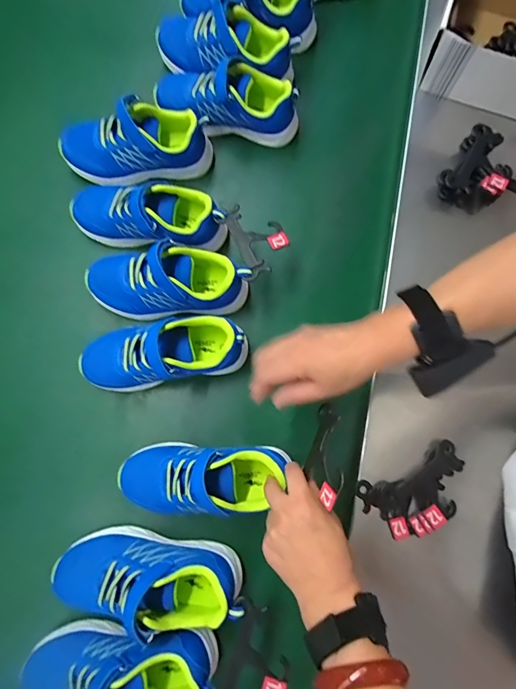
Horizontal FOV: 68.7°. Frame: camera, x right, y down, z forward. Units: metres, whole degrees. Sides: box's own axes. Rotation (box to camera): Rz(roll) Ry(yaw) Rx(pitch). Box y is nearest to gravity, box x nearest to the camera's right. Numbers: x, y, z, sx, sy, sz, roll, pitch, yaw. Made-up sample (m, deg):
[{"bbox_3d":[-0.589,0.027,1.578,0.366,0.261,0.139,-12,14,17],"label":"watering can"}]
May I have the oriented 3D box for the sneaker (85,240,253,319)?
[{"bbox_3d":[-0.116,-0.078,0.475,0.205,0.074,0.076,0,79,0],"label":"sneaker"}]

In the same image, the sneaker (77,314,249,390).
[{"bbox_3d":[-0.107,0.000,0.460,0.181,0.076,0.086,-12,79,-2],"label":"sneaker"}]

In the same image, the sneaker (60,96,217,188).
[{"bbox_3d":[-0.171,-0.273,0.526,0.208,0.079,0.085,-5,79,-1],"label":"sneaker"}]

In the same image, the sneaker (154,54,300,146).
[{"bbox_3d":[-0.045,-0.348,0.541,0.203,0.089,0.078,16,80,3],"label":"sneaker"}]

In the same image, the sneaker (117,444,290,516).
[{"bbox_3d":[-0.069,0.153,0.434,0.189,0.077,0.075,-5,79,9],"label":"sneaker"}]

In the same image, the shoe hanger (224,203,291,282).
[{"bbox_3d":[0.001,-0.132,0.464,0.064,0.014,0.100,-18,80,-3],"label":"shoe hanger"}]

